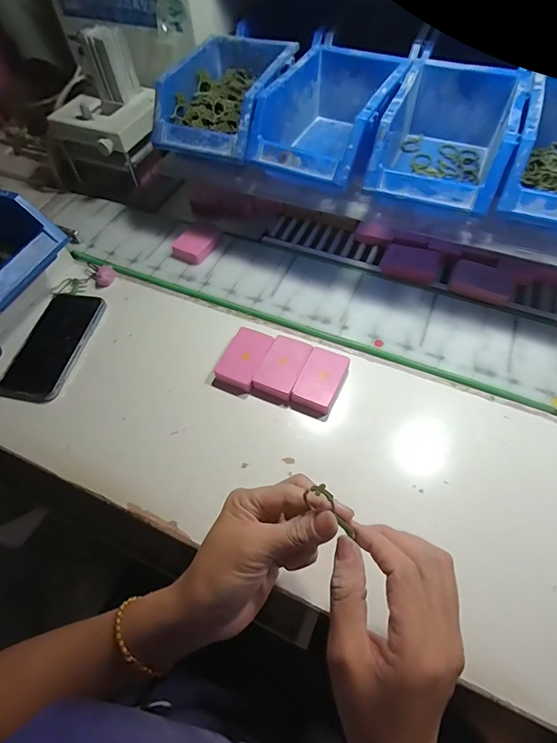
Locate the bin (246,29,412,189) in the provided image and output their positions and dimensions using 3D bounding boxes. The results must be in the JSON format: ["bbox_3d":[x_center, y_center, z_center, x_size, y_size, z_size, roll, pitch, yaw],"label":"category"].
[{"bbox_3d":[0.058,-0.287,0.450,0.124,0.078,0.181,23,62,16],"label":"bin"}]

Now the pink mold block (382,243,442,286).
[{"bbox_3d":[0.174,-0.140,0.505,0.071,0.020,0.049,18,62,13],"label":"pink mold block"}]

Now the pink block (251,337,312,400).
[{"bbox_3d":[0.006,-0.004,0.433,0.043,0.019,0.069,22,63,15],"label":"pink block"}]

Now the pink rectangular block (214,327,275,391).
[{"bbox_3d":[-0.038,-0.015,0.444,0.046,0.018,0.070,21,63,14],"label":"pink rectangular block"}]

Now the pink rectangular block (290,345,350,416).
[{"bbox_3d":[0.047,0.009,0.424,0.043,0.021,0.069,22,63,15],"label":"pink rectangular block"}]

